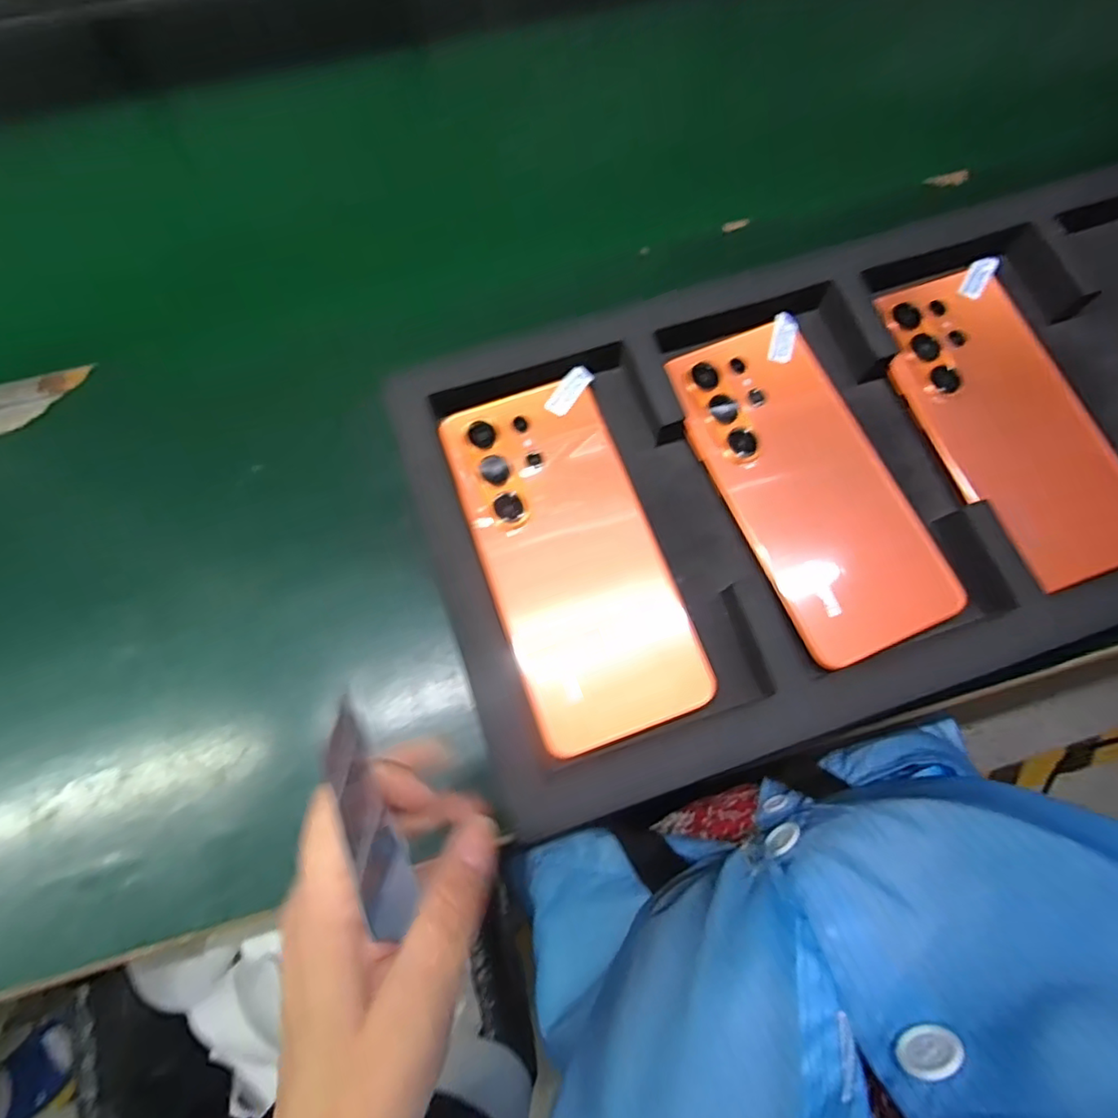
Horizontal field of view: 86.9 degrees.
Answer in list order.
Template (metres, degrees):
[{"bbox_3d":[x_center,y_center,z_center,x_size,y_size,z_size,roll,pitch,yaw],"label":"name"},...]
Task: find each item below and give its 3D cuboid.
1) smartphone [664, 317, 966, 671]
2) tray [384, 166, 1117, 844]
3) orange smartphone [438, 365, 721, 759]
[{"bbox_3d":[0.120,-0.038,0.285,0.078,0.009,0.166,-23,74,-7],"label":"smartphone"},{"bbox_3d":[0.177,-0.056,0.291,0.477,0.033,0.219,-18,73,-6],"label":"tray"},{"bbox_3d":[0.005,-0.003,0.273,0.079,0.009,0.168,-19,73,-6],"label":"orange smartphone"}]

